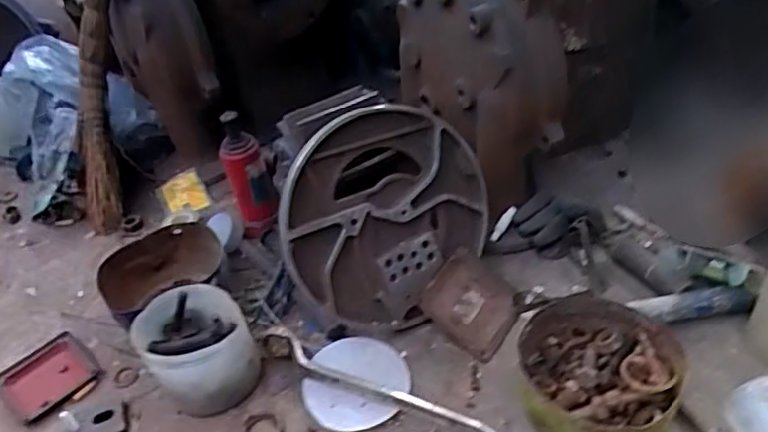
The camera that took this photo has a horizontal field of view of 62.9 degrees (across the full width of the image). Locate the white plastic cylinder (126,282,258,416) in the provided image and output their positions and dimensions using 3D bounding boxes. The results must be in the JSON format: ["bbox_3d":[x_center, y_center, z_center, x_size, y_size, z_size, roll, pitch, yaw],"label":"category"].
[{"bbox_3d":[-0.230,0.170,0.789,0.121,0.108,0.137,-33,46,-27],"label":"white plastic cylinder"}]

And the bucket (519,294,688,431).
[{"bbox_3d":[0.250,0.190,0.738,0.177,0.080,0.194,-5,39,4],"label":"bucket"}]

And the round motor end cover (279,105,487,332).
[{"bbox_3d":[-0.002,-0.005,0.818,0.277,0.262,0.025,-48,19,-13],"label":"round motor end cover"}]

